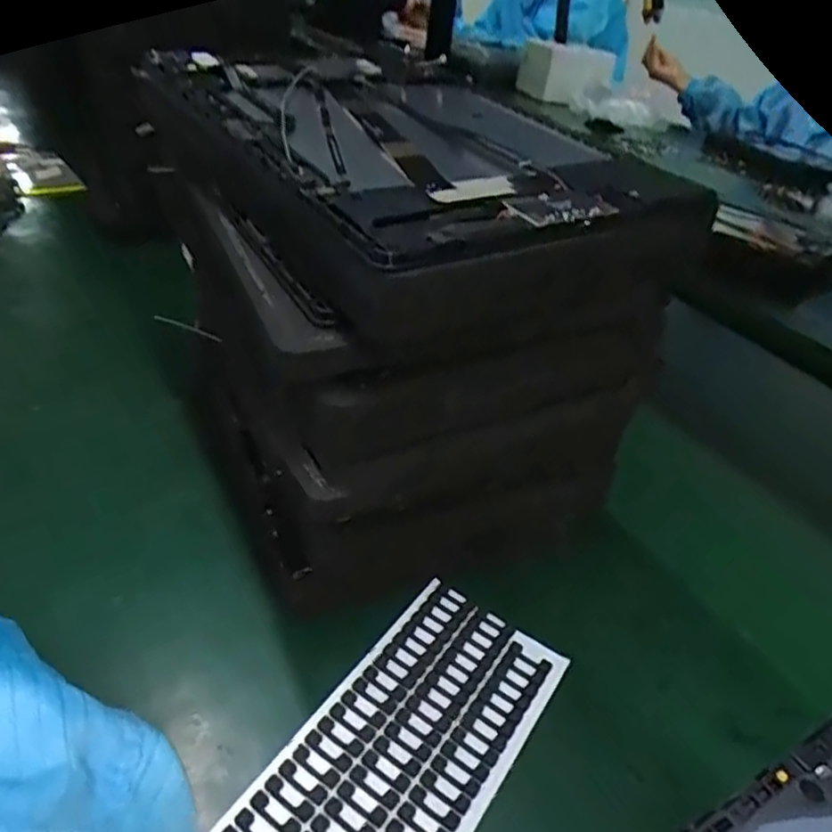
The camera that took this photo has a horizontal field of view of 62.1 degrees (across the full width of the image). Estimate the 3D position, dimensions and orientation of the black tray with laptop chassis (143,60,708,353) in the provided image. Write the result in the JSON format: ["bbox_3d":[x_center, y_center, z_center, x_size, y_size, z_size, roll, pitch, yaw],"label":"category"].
[{"bbox_3d":[-0.013,-0.111,0.304,0.169,0.045,0.241,-14,40,-28],"label":"black tray with laptop chassis"}]

